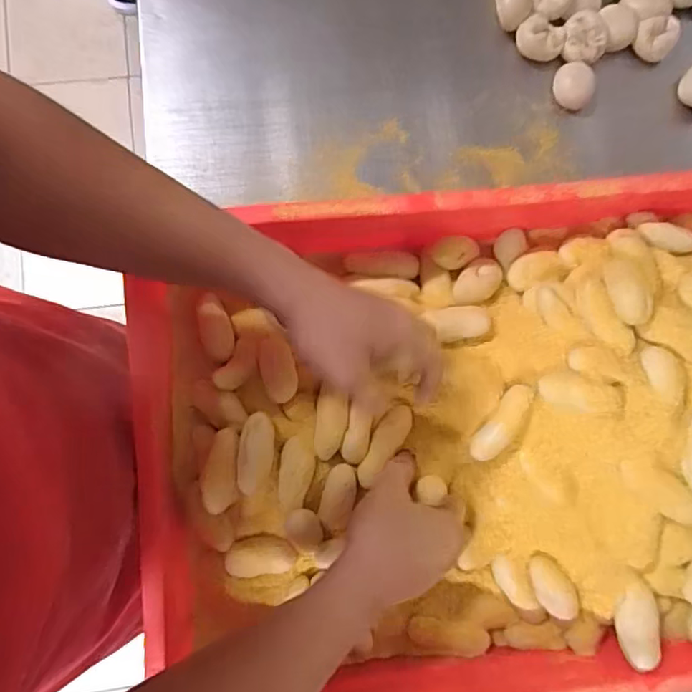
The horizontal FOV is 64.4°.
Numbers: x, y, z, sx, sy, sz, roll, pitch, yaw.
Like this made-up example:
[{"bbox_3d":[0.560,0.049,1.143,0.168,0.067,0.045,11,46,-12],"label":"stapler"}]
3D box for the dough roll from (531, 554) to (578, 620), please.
[{"bbox_3d":[0.180,0.207,0.477,0.032,0.015,0.054,-33,80,22],"label":"dough roll"}]

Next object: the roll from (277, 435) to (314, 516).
[{"bbox_3d":[-0.044,0.112,0.477,0.029,0.017,0.063,8,85,-2],"label":"roll"}]

